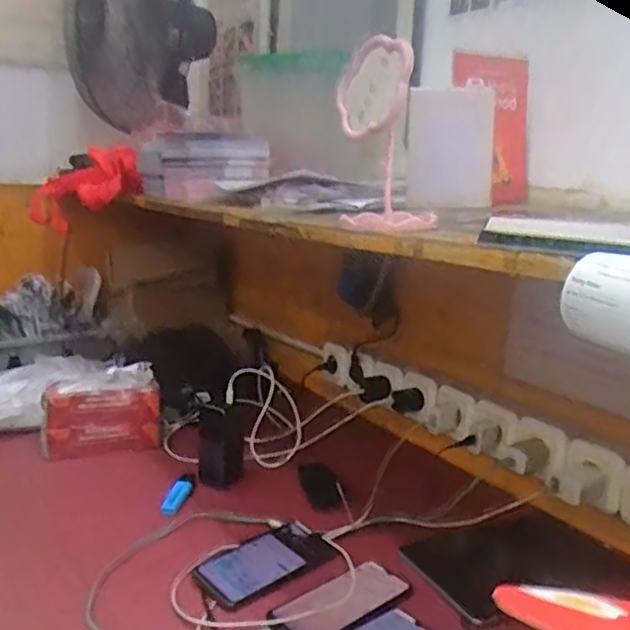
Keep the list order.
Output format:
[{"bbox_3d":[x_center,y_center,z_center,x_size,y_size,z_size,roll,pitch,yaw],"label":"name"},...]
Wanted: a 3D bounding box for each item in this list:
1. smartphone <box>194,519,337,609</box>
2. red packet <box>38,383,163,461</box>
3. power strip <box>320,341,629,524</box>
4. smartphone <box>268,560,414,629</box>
[{"bbox_3d":[-0.057,0.301,0.821,0.172,0.014,0.079,-8,30,-42],"label":"smartphone"},{"bbox_3d":[-0.344,0.173,1.094,0.191,0.111,0.032,-5,14,-32],"label":"red packet"},{"bbox_3d":[0.231,0.172,0.989,0.088,0.077,0.778,-7,15,-37],"label":"power strip"},{"bbox_3d":[0.029,0.327,0.754,0.164,0.016,0.081,-7,15,-38],"label":"smartphone"}]

